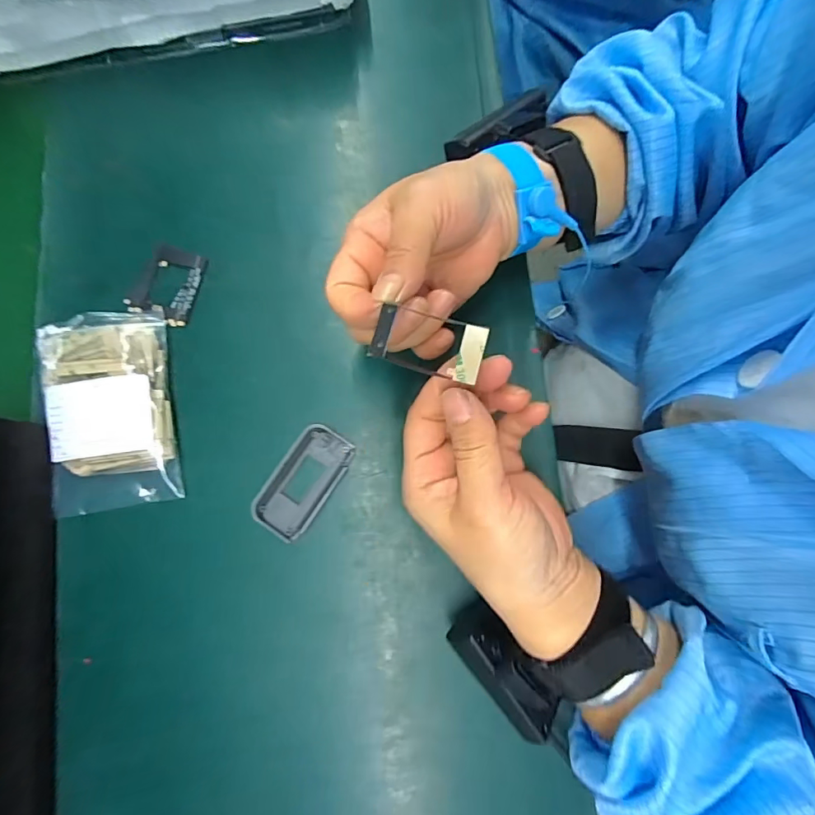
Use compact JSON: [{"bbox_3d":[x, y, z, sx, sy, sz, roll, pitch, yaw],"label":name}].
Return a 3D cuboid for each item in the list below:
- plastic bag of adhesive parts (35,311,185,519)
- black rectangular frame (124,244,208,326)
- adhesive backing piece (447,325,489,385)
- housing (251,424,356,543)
[{"bbox_3d":[-0.201,0.001,0.309,0.081,0.019,0.130,-11,79,-3],"label":"plastic bag of adhesive parts"},{"bbox_3d":[-0.175,-0.091,0.337,0.047,0.004,0.055,19,80,3],"label":"black rectangular frame"},{"bbox_3d":[0.028,-0.025,0.211,0.013,0.004,0.027,19,86,3],"label":"adhesive backing piece"},{"bbox_3d":[-0.069,0.050,0.310,0.039,0.008,0.075,34,81,6],"label":"housing"}]

